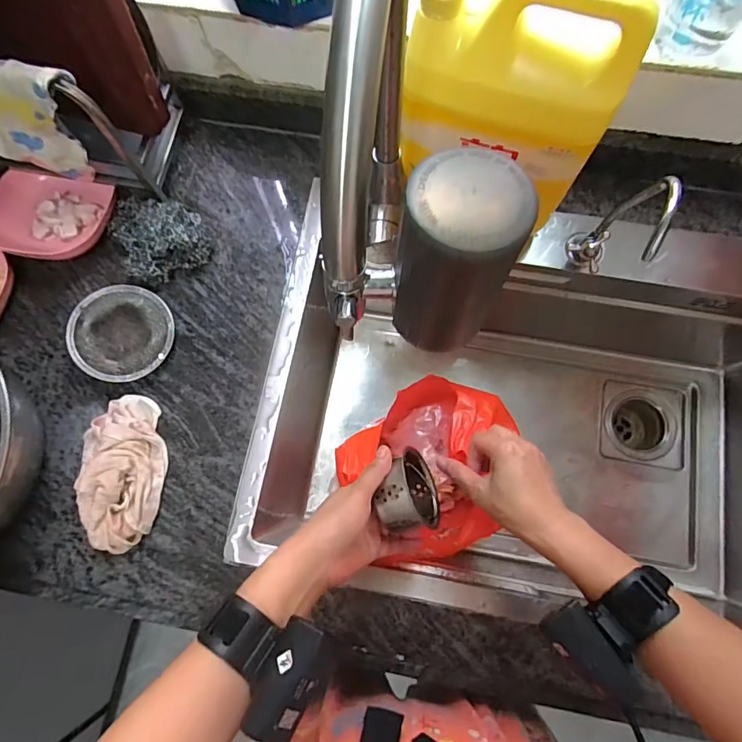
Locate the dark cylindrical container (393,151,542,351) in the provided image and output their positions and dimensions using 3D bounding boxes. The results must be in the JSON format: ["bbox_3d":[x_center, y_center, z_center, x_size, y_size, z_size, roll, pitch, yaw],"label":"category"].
[{"bbox_3d":[0.045,-0.060,0.257,0.057,0.107,0.063,10,76,4],"label":"dark cylindrical container"}]

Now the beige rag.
[{"bbox_3d":[-0.259,0.103,0.484,0.081,0.037,0.152,-15,76,-2],"label":"beige rag"}]

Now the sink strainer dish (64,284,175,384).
[{"bbox_3d":[-0.276,-0.041,0.523,0.103,0.033,0.106,0,76,2],"label":"sink strainer dish"}]

